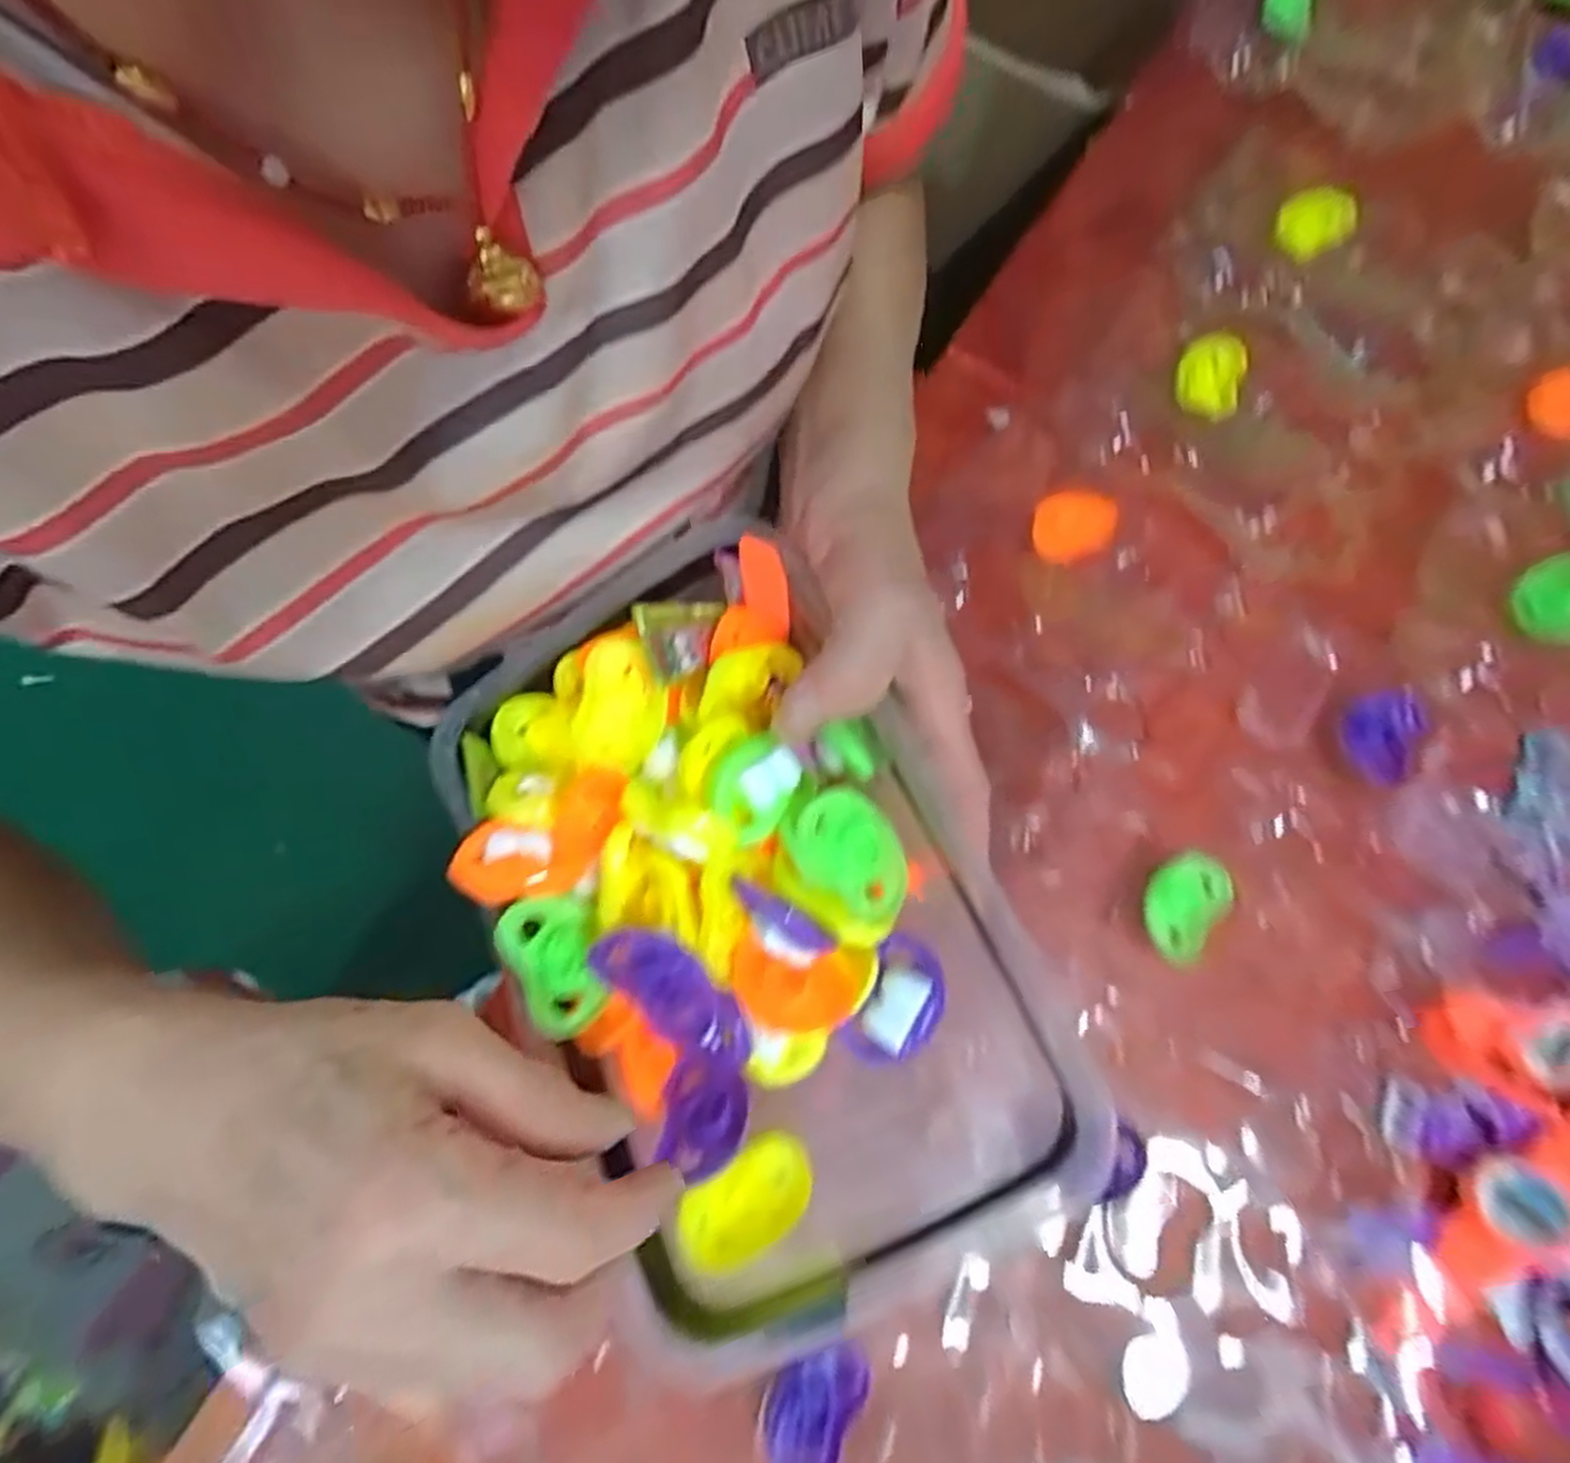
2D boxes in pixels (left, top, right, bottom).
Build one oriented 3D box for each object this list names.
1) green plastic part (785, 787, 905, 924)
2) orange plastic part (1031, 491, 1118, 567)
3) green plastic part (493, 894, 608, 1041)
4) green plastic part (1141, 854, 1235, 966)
[{"bbox_3d":[0.023,0.041,0.250,0.033,0.014,0.044,-39,78,-10],"label":"green plastic part"},{"bbox_3d":[0.152,-0.108,0.394,0.045,0.010,0.034,-11,74,-5],"label":"orange plastic part"},{"bbox_3d":[-0.078,0.078,0.251,0.028,0.005,0.046,-21,76,-6],"label":"green plastic part"},{"bbox_3d":[0.180,0.078,0.337,0.036,0.011,0.050,32,75,7],"label":"green plastic part"}]

